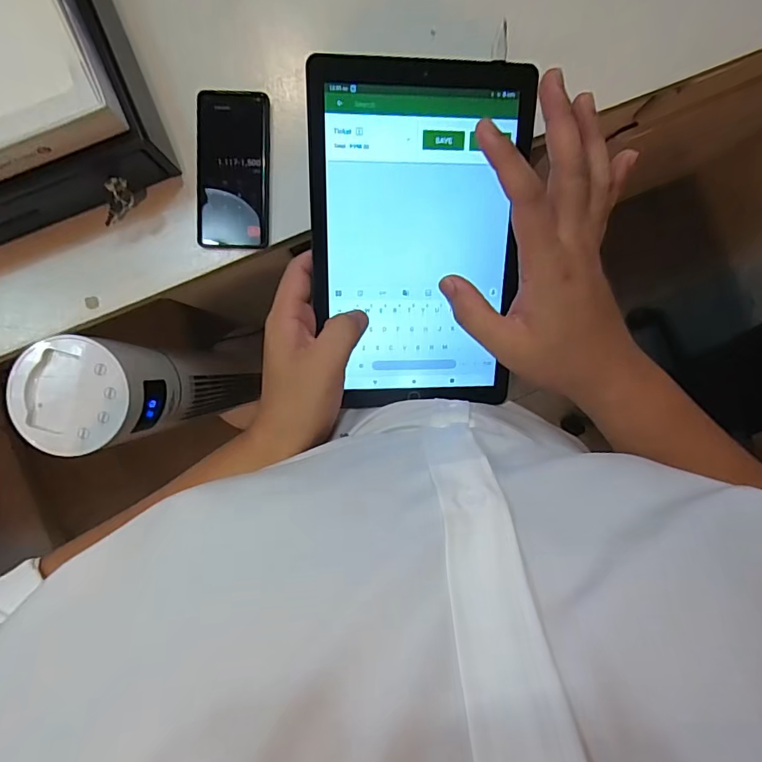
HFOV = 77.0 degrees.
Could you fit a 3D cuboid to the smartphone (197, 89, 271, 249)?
[{"bbox_3d":[-0.161,-0.229,0.523,0.076,0.005,0.161,1,96,-7],"label":"smartphone"}]

